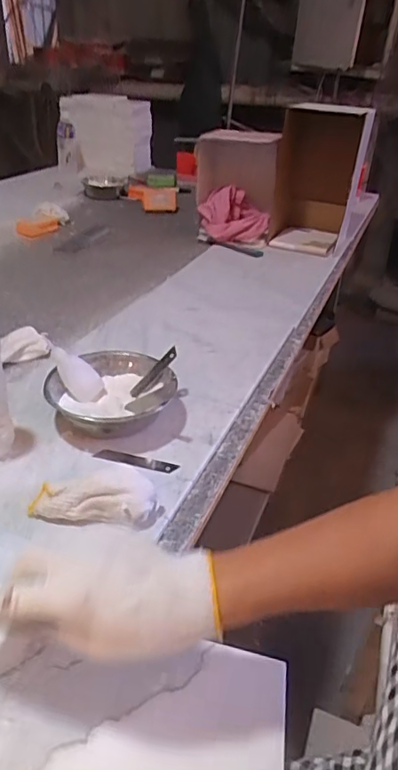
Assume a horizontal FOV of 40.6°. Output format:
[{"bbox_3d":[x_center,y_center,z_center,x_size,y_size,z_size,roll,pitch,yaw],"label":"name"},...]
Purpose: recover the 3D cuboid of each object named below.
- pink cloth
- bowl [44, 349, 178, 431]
[{"bbox_3d":[0.088,-0.403,1.322,0.157,0.127,0.123,-11,36,-21],"label":"pink cloth"},{"bbox_3d":[-0.113,0.015,0.696,0.155,0.054,0.150,4,32,-3],"label":"bowl"}]

